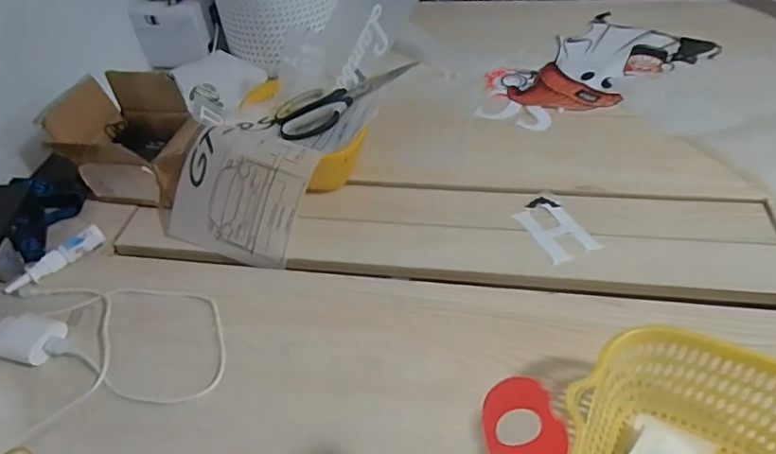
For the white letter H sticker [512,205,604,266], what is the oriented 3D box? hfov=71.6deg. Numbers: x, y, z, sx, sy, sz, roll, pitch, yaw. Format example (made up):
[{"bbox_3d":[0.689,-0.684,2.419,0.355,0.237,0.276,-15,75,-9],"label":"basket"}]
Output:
[{"bbox_3d":[0.173,0.003,0.557,0.051,0.004,0.077,-18,45,-11],"label":"white letter H sticker"}]

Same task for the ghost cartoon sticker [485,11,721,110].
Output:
[{"bbox_3d":[0.305,-0.245,0.800,0.314,0.006,0.196,-28,45,-22],"label":"ghost cartoon sticker"}]

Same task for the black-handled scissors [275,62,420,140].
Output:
[{"bbox_3d":[-0.051,-0.160,0.648,0.175,0.015,0.084,-25,45,2],"label":"black-handled scissors"}]

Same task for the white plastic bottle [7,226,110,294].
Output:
[{"bbox_3d":[-0.343,0.031,0.553,0.101,0.026,0.017,-37,52,-27],"label":"white plastic bottle"}]

